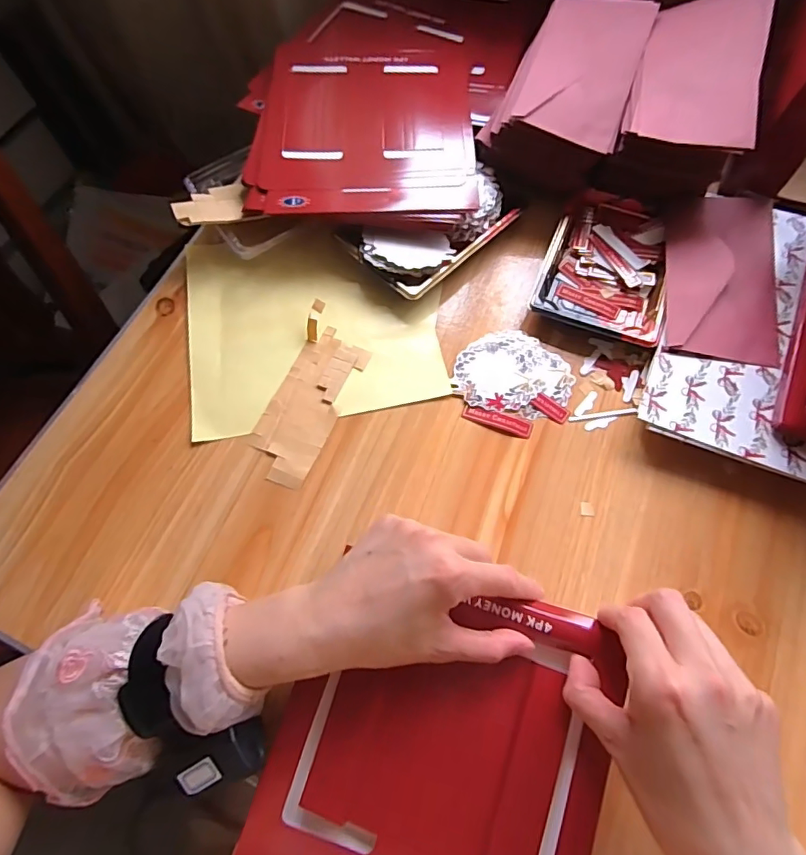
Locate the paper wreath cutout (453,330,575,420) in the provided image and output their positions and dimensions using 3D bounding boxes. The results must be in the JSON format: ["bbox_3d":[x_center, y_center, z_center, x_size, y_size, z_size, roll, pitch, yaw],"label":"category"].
[{"bbox_3d":[0.096,-0.049,0.431,0.097,0.004,0.080,11,68,7],"label":"paper wreath cutout"}]

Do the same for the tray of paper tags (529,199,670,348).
[{"bbox_3d":[0.187,-0.147,0.463,0.107,0.024,0.153,18,69,10],"label":"tray of paper tags"}]

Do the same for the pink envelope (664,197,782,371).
[{"bbox_3d":[0.281,-0.138,0.436,0.092,0.015,0.182,12,68,7],"label":"pink envelope"}]

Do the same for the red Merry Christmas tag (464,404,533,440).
[{"bbox_3d":[0.078,-0.006,0.413,0.058,0.004,0.016,18,69,9],"label":"red Merry Christmas tag"}]

